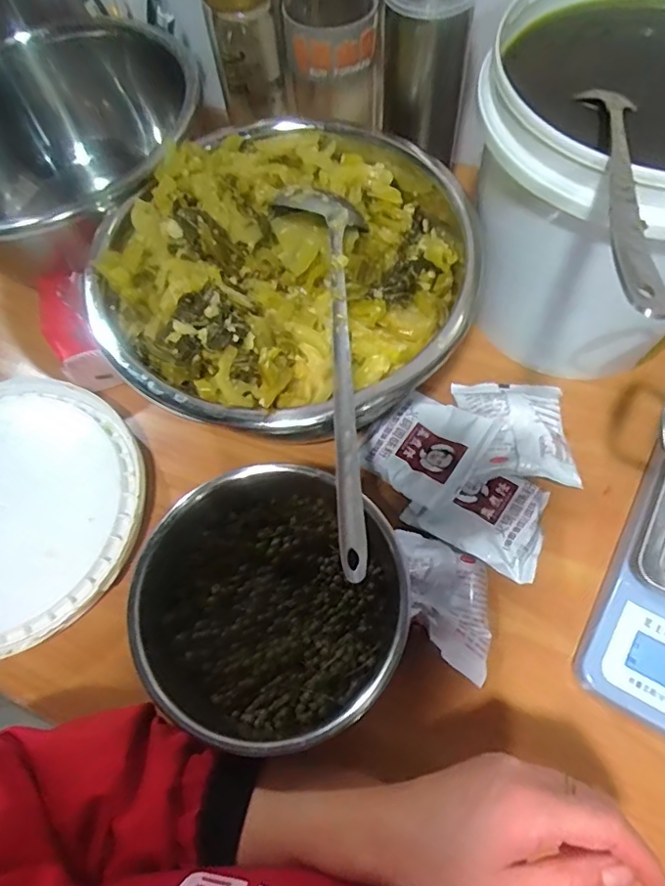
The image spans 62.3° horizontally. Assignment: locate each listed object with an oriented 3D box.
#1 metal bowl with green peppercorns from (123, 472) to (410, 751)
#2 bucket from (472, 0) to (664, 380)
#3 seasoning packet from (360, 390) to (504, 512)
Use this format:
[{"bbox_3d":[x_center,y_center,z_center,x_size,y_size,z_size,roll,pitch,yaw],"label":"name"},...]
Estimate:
[{"bbox_3d":[-0.038,0.101,0.341,0.160,0.082,0.153,-1,64,3],"label":"metal bowl with green peppercorns"},{"bbox_3d":[0.202,-0.180,0.383,0.220,0.197,0.215,-1,64,3],"label":"bucket"},{"bbox_3d":[0.071,0.001,0.409,0.075,0.014,0.081,36,71,18],"label":"seasoning packet"}]

